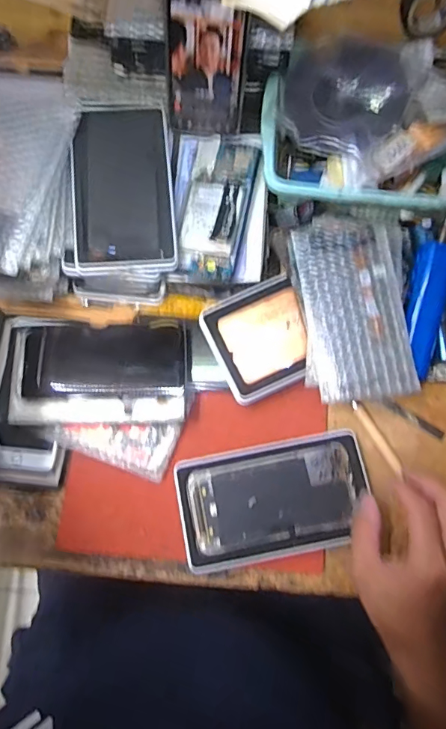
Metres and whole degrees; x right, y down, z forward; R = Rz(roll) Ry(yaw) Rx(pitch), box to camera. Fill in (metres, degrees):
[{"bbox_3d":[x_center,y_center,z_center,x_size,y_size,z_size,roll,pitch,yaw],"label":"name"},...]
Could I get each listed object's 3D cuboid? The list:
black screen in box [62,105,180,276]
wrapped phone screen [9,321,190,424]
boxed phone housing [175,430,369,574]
[{"bbox_3d":[-0.107,-0.182,0.484,0.109,0.011,0.177,-3,82,-5],"label":"black screen in box"},{"bbox_3d":[-0.124,0.009,0.473,0.176,0.022,0.099,-1,76,1],"label":"wrapped phone screen"},{"bbox_3d":[0.050,0.132,0.450,0.178,0.010,0.109,-10,76,-2],"label":"boxed phone housing"}]

